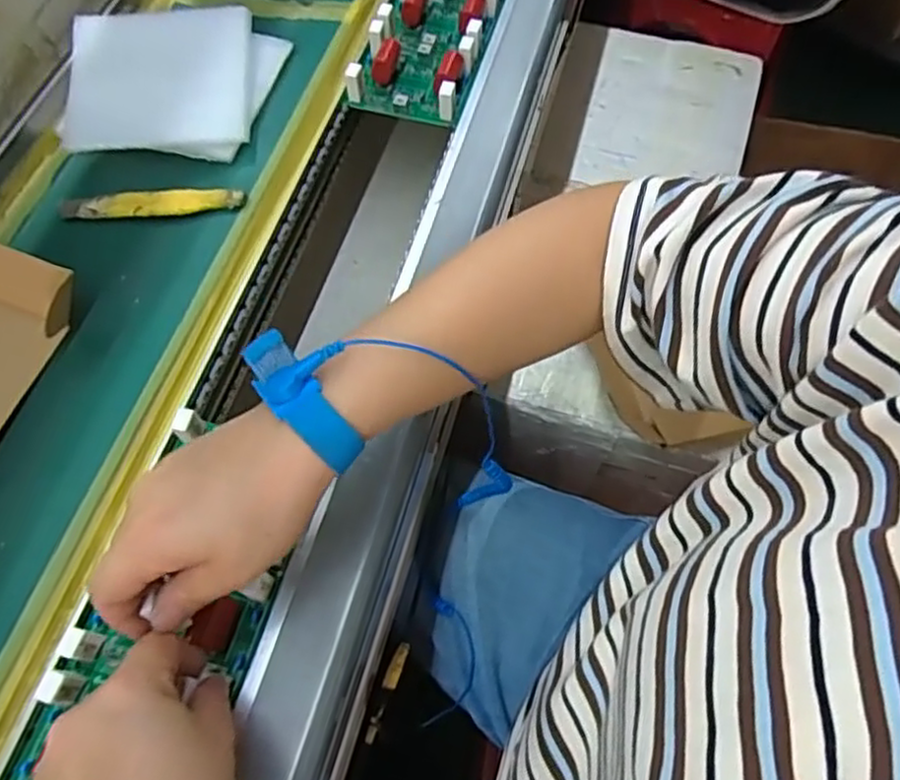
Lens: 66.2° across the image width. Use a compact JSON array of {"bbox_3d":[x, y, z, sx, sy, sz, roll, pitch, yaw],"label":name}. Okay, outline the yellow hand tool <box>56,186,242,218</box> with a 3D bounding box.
[{"bbox_3d":[-0.211,-0.133,0.485,0.135,0.009,0.024,0,60,4],"label":"yellow hand tool"}]

